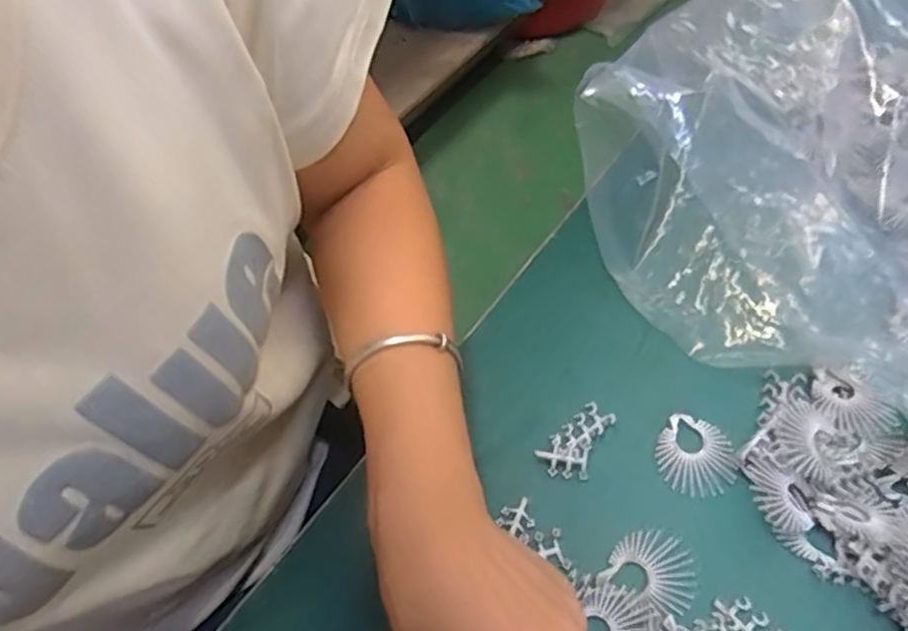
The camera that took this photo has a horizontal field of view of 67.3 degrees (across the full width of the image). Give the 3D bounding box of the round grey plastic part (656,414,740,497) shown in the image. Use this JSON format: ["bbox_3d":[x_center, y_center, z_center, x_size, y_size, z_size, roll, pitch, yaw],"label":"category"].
[{"bbox_3d":[0.126,0.073,0.355,0.039,0.005,0.041,-2,59,3],"label":"round grey plastic part"}]

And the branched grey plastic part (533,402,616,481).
[{"bbox_3d":[0.066,0.066,0.358,0.025,0.009,0.044,36,68,22],"label":"branched grey plastic part"}]

